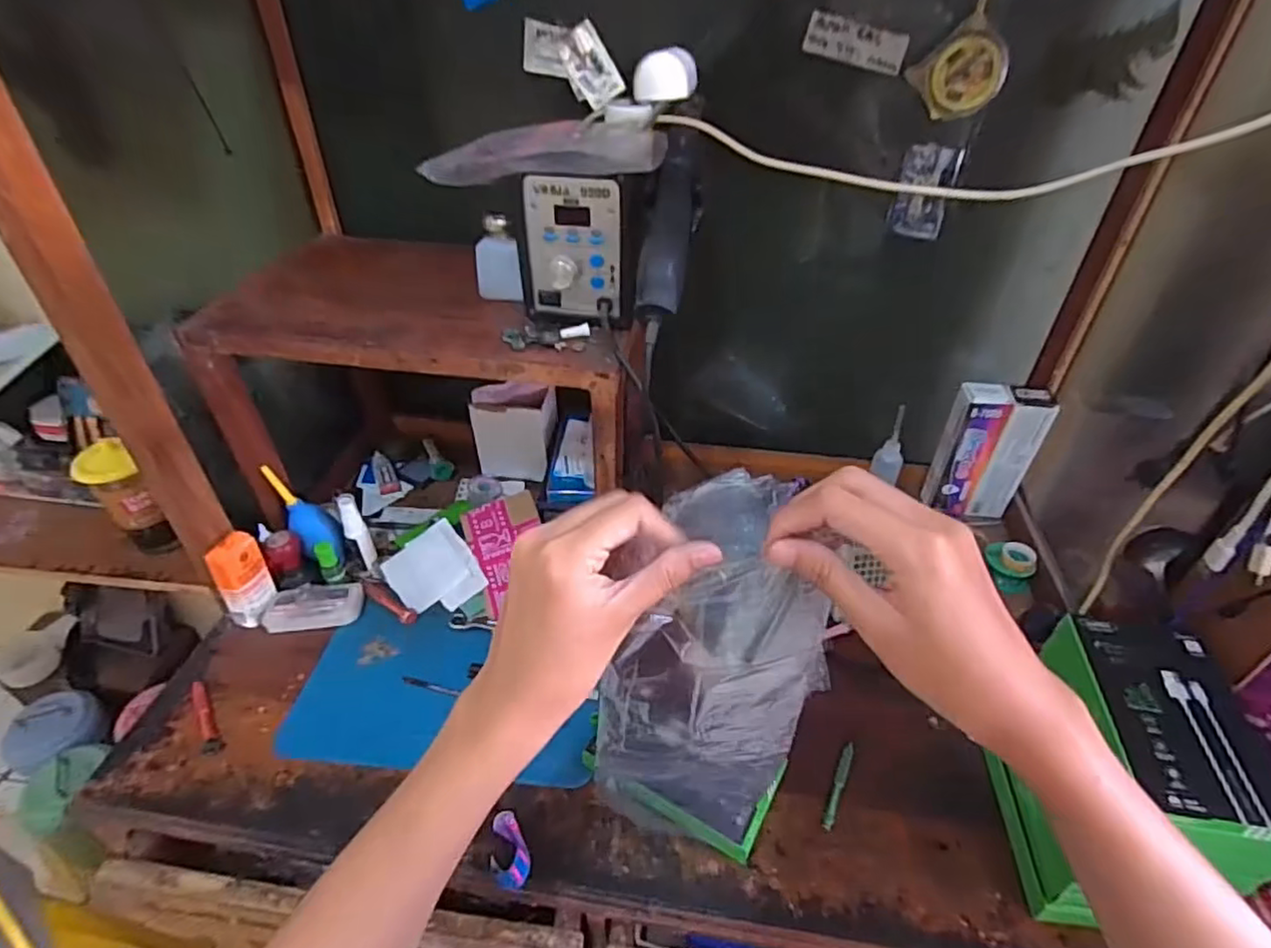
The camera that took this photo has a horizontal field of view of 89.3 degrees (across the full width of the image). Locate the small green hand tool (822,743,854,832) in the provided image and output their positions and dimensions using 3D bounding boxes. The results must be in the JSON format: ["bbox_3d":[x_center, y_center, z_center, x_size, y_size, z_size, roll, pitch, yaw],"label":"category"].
[{"bbox_3d":[0.180,0.275,0.569,0.010,0.007,0.088,19,43,21],"label":"small green hand tool"}]

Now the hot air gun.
[{"bbox_3d":[0.029,-0.204,0.518,0.034,0.032,0.168,7,73,8],"label":"hot air gun"}]

